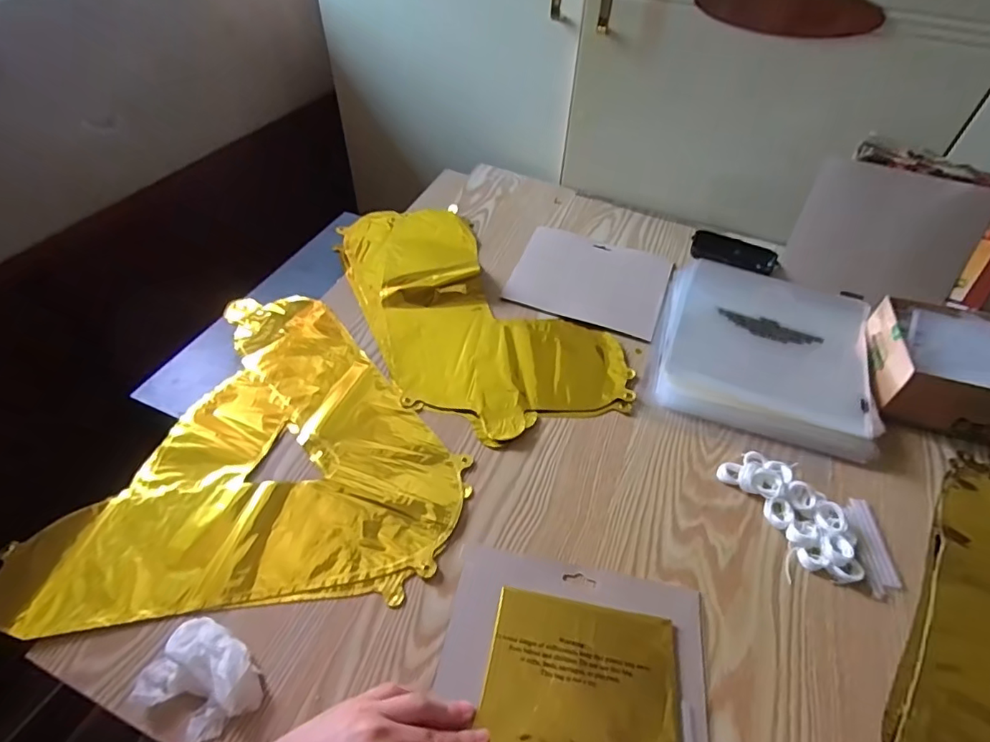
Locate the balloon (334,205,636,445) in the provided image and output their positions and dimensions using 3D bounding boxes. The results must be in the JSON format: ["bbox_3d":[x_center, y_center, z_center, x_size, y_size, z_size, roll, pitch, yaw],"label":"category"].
[{"bbox_3d":[-0.034,-0.089,0.642,0.239,0.015,0.409,-17,51,-17],"label":"balloon"}]

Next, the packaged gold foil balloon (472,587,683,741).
[{"bbox_3d":[0.062,0.235,0.374,0.138,0.007,0.130,9,48,5],"label":"packaged gold foil balloon"}]

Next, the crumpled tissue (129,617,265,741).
[{"bbox_3d":[-0.202,0.211,0.358,0.079,0.027,0.058,24,51,18],"label":"crumpled tissue"}]

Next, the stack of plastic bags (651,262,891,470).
[{"bbox_3d":[0.304,-0.030,0.593,0.219,0.037,0.237,16,49,12],"label":"stack of plastic bags"}]

